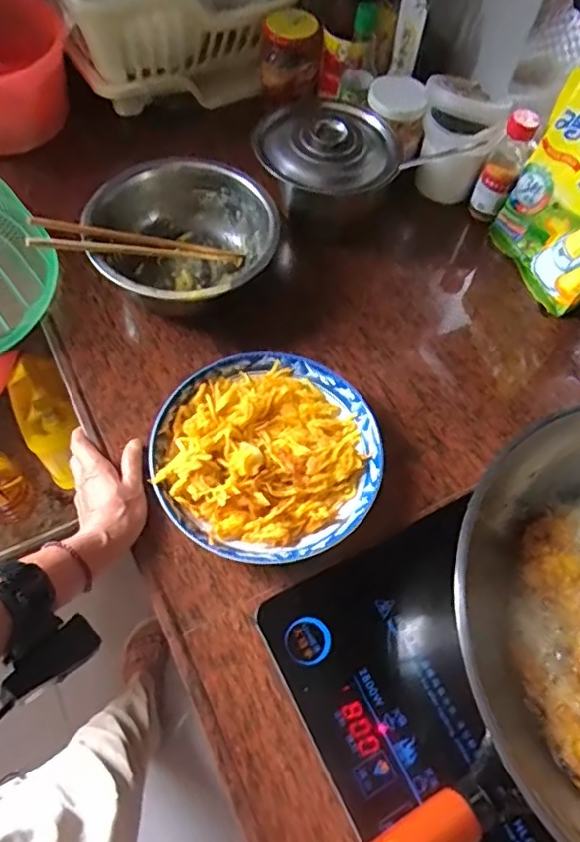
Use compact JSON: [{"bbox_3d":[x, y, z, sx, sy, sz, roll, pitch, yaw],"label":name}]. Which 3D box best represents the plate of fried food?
[{"bbox_3d":[-0.022,0.032,0.558,0.203,0.044,0.207,2,61,-3],"label":"plate of fried food"}]

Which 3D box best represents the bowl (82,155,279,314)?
[{"bbox_3d":[-0.118,-0.191,0.654,0.190,0.087,0.194,2,61,-3],"label":"bowl"}]

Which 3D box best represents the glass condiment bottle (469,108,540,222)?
[{"bbox_3d":[0.255,-0.303,0.705,0.041,0.126,0.045,24,62,9],"label":"glass condiment bottle"}]

